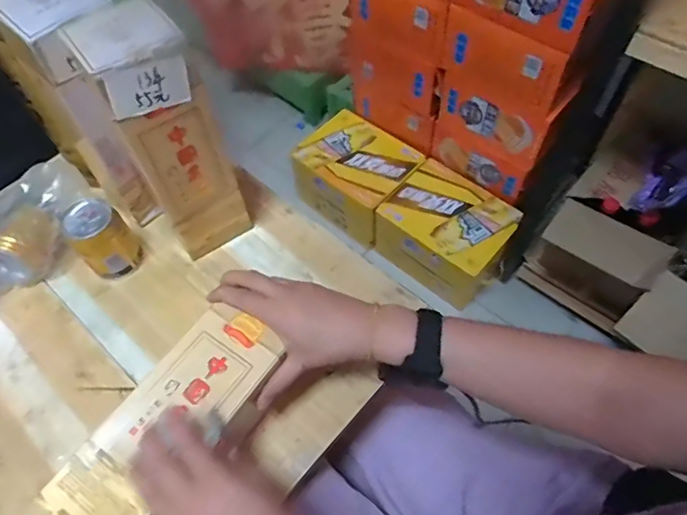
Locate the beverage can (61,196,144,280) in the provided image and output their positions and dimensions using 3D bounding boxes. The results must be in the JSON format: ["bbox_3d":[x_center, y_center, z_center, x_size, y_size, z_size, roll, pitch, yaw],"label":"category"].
[{"bbox_3d":[-0.291,-0.019,0.615,0.062,0.089,0.064,-1,58,2],"label":"beverage can"}]

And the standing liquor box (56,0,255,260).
[{"bbox_3d":[-0.188,-0.121,0.565,0.087,0.284,0.098,-34,63,-16],"label":"standing liquor box"}]

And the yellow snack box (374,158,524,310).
[{"bbox_3d":[0.247,-0.057,1.208,0.279,0.184,0.206,37,67,22],"label":"yellow snack box"}]

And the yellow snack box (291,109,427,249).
[{"bbox_3d":[0.034,-0.208,1.308,0.279,0.165,0.217,36,67,22],"label":"yellow snack box"}]

